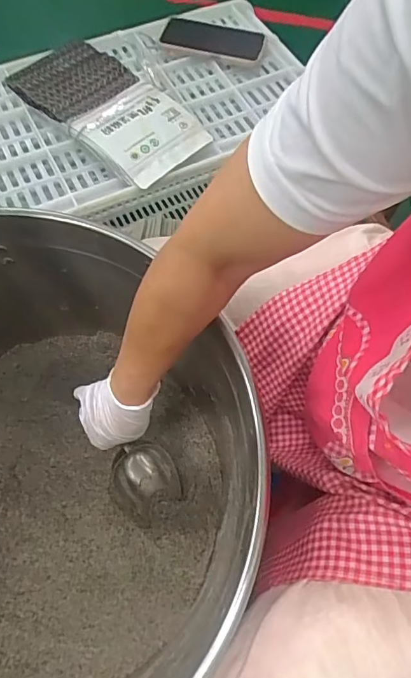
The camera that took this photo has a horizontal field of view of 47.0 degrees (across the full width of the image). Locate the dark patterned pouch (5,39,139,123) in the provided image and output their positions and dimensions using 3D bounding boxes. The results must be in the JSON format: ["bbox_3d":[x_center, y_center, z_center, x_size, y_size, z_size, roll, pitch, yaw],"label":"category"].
[{"bbox_3d":[-0.194,-0.386,0.697,0.141,0.017,0.148,40,68,15],"label":"dark patterned pouch"}]

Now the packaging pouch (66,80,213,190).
[{"bbox_3d":[-0.086,-0.294,0.649,0.154,0.019,0.143,42,69,16],"label":"packaging pouch"}]

